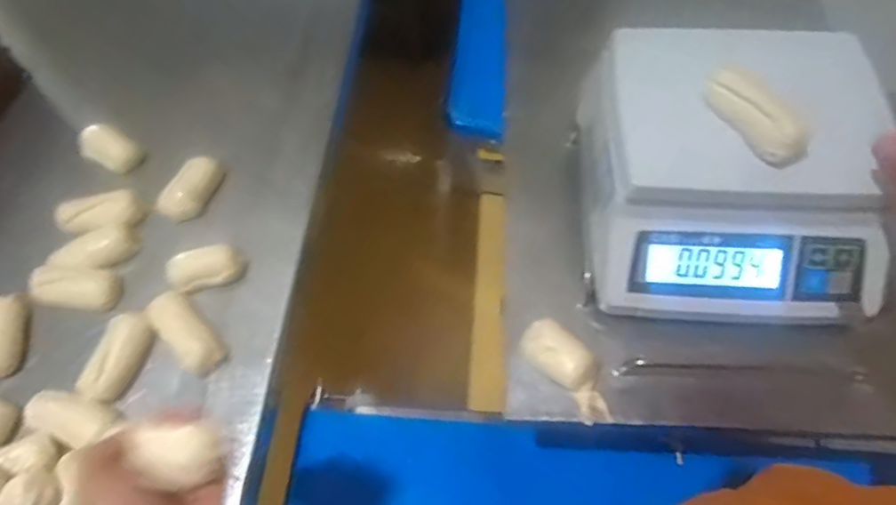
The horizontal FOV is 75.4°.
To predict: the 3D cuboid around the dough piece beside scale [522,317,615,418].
[{"bbox_3d":[0.110,0.102,0.519,0.038,0.034,0.100,-40,67,-20],"label":"dough piece beside scale"}]

